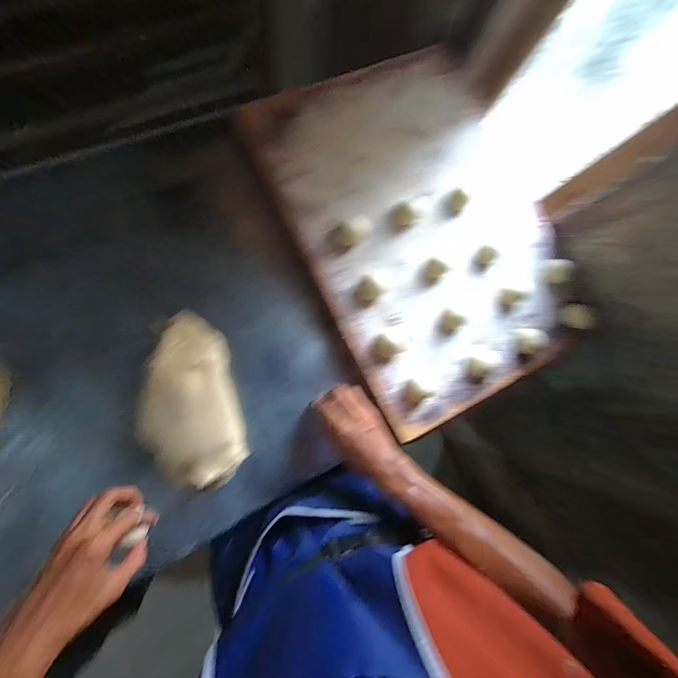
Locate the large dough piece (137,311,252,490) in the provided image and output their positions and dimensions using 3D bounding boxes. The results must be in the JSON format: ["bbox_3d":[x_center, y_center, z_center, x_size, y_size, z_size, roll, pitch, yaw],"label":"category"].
[{"bbox_3d":[-0.219,0.089,0.417,0.122,0.059,0.248,-12,85,-10],"label":"large dough piece"}]

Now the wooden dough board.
[{"bbox_3d":[0.150,-0.199,0.497,0.431,0.049,0.597,-25,89,-7],"label":"wooden dough board"}]

